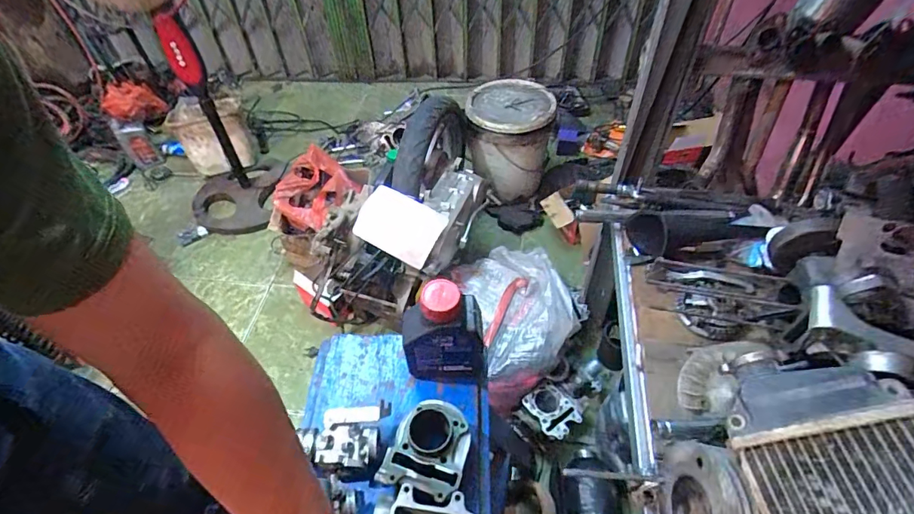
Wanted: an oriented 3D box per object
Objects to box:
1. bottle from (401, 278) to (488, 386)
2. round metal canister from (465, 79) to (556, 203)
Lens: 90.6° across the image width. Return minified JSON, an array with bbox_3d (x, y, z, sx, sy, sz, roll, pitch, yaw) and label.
[{"bbox_3d":[-0.021,0.116,0.660,0.115,0.199,0.057,-1,49,2],"label":"bottle"},{"bbox_3d":[0.182,-0.405,1.595,0.281,0.335,0.257,-2,49,2],"label":"round metal canister"}]

